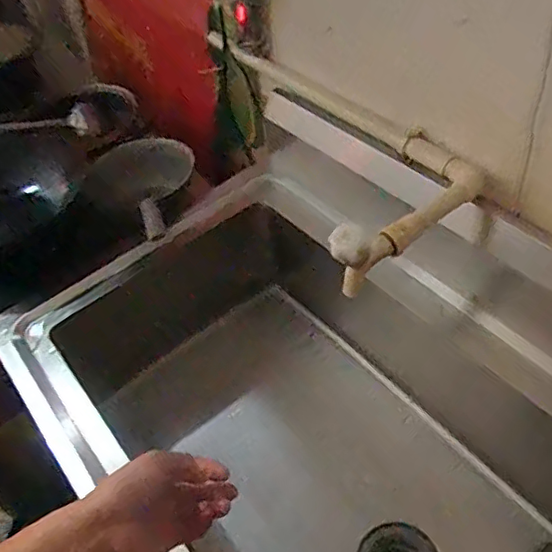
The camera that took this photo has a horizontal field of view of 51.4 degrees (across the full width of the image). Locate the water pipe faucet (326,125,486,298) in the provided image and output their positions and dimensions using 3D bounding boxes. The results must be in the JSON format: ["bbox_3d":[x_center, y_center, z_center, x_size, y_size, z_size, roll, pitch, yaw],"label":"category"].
[{"bbox_3d":[0.162,-0.082,0.688,0.081,0.079,0.256,25,55,26],"label":"water pipe faucet"}]

